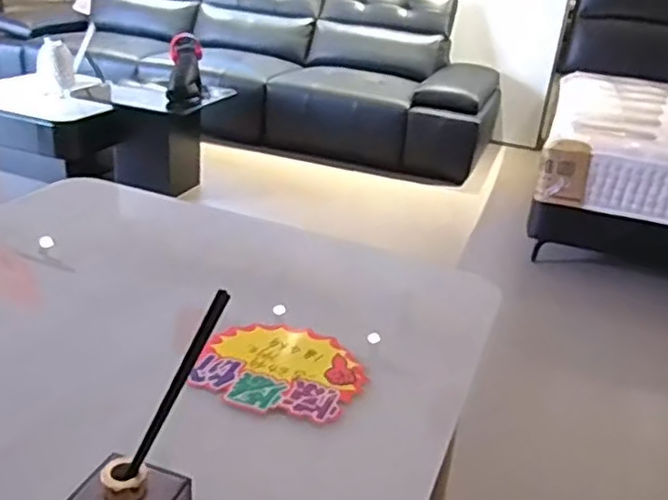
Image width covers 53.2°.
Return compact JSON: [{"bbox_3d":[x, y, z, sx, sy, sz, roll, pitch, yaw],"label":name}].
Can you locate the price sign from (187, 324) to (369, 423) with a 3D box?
[{"bbox_3d":[-0.058,0.131,0.742,0.178,0.008,0.158,13,26,16],"label":"price sign"}]

